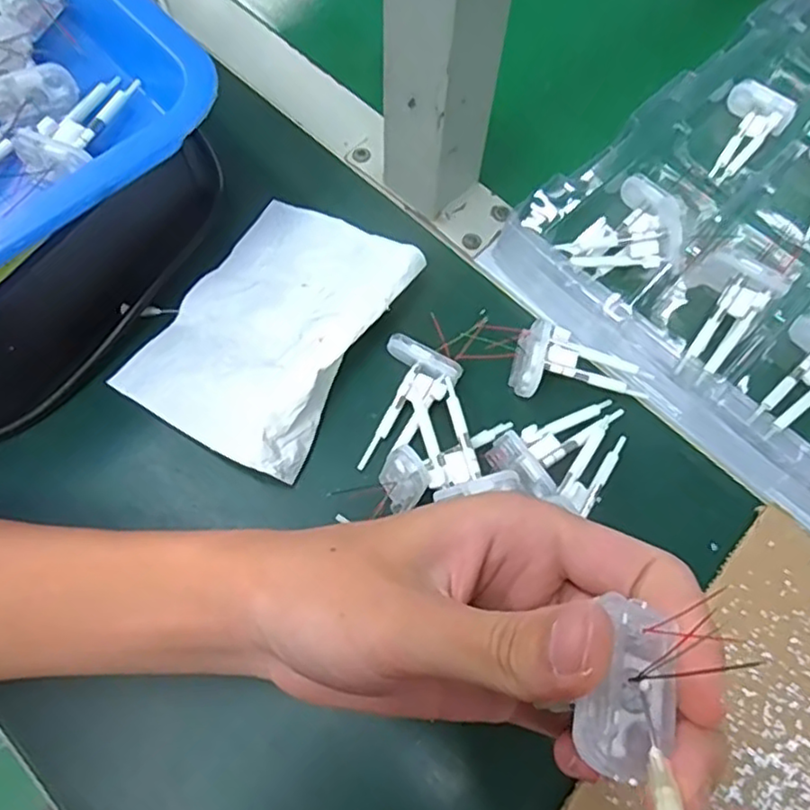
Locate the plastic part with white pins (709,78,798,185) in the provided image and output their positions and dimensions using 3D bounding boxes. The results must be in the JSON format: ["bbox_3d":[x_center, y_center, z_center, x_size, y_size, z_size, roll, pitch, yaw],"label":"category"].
[{"bbox_3d":[0.197,-0.156,0.391,0.036,0.015,0.064,31,84,10],"label":"plastic part with white pins"}]

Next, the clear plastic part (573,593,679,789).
[{"bbox_3d":[0.049,0.062,0.145,0.019,0.005,0.035,21,64,6],"label":"clear plastic part"}]

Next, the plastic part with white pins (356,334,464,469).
[{"bbox_3d":[-0.004,0.001,0.313,0.036,0.009,0.064,28,82,9],"label":"plastic part with white pins"}]

